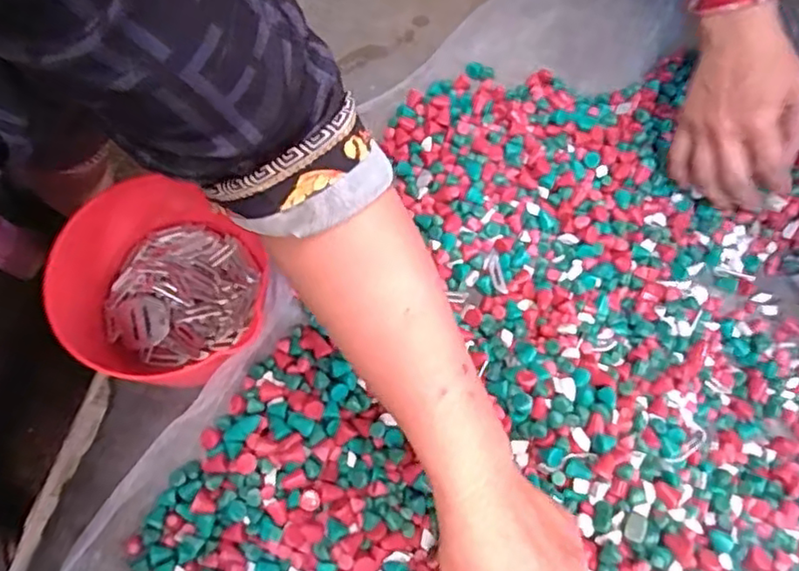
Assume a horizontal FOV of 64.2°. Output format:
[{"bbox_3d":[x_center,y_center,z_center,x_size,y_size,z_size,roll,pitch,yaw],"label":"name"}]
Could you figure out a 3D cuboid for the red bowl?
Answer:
[{"bbox_3d":[-0.172,-0.005,0.467,0.127,0.073,0.139,0,70,-1],"label":"red bowl"}]

